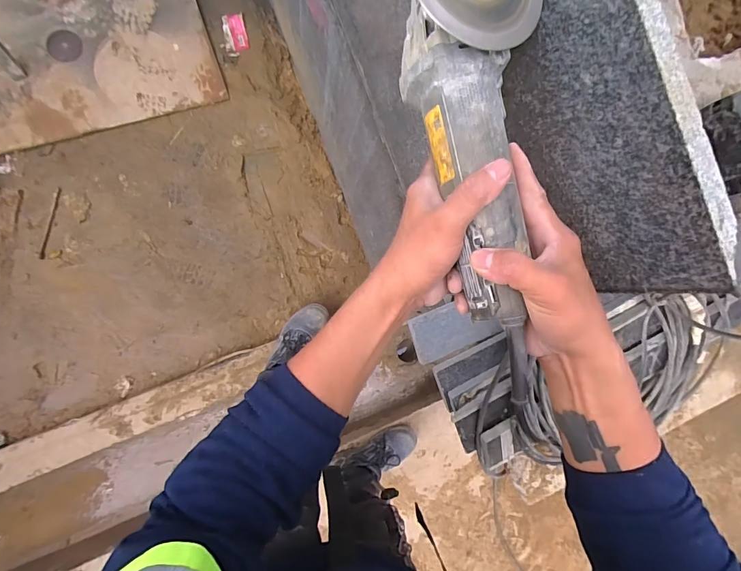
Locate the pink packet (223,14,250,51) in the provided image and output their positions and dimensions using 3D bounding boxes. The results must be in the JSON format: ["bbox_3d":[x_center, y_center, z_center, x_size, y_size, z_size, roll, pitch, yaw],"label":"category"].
[{"bbox_3d":[-0.443,-0.831,1.251,0.068,0.005,0.118,-12,90,-10],"label":"pink packet"}]

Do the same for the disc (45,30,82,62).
[{"bbox_3d":[-0.942,-0.736,1.168,0.095,0.005,0.096,0,90,-9],"label":"disc"}]

